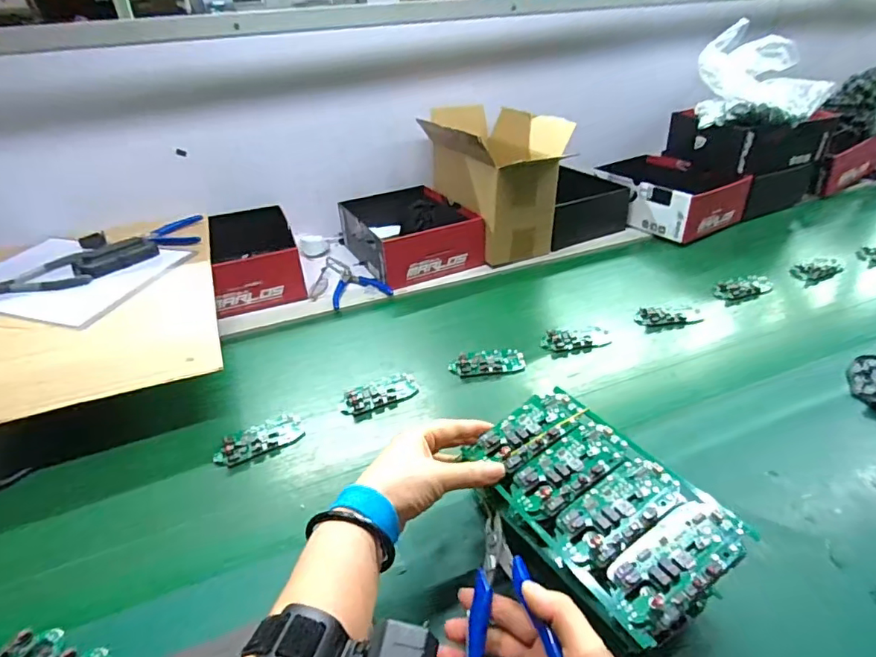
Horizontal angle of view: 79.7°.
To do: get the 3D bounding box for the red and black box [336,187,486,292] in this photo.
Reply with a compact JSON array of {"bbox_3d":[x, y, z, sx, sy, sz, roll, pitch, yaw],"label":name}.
[{"bbox_3d":[-0.049,-0.171,0.951,0.187,0.096,0.234,-18,36,-21],"label":"red and black box"}]

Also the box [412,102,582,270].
[{"bbox_3d":[0.101,-0.275,0.982,0.160,0.211,0.264,-20,37,-24],"label":"box"}]

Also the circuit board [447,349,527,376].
[{"bbox_3d":[0.067,0.045,0.713,0.103,0.011,0.050,-8,34,-7],"label":"circuit board"}]

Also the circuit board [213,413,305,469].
[{"bbox_3d":[-0.206,0.127,0.607,0.098,0.012,0.049,-20,37,-23],"label":"circuit board"}]

